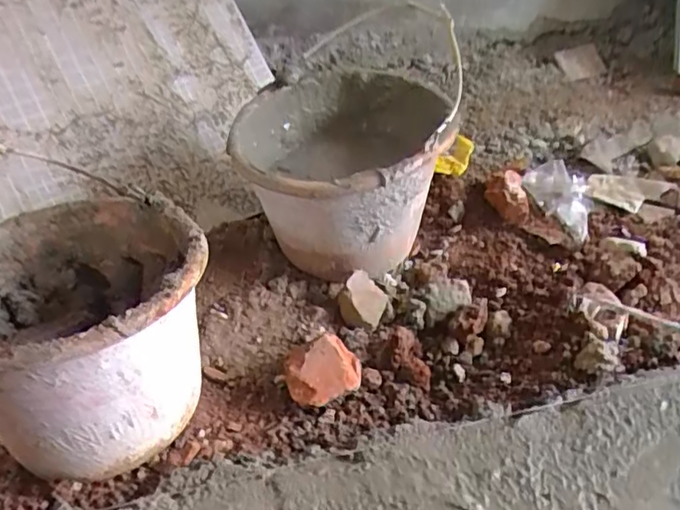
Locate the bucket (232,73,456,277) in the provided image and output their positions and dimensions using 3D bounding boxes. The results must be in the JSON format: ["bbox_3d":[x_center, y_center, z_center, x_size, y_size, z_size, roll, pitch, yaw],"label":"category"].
[{"bbox_3d":[0.004,-0.094,0.773,0.255,0.204,0.265,-5,36,3],"label":"bucket"}]

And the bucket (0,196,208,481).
[{"bbox_3d":[-0.258,0.068,0.576,0.286,0.179,0.237,20,44,32],"label":"bucket"}]

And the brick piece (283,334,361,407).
[{"bbox_3d":[-0.020,0.122,0.649,0.080,0.041,0.082,-9,36,-3],"label":"brick piece"}]

